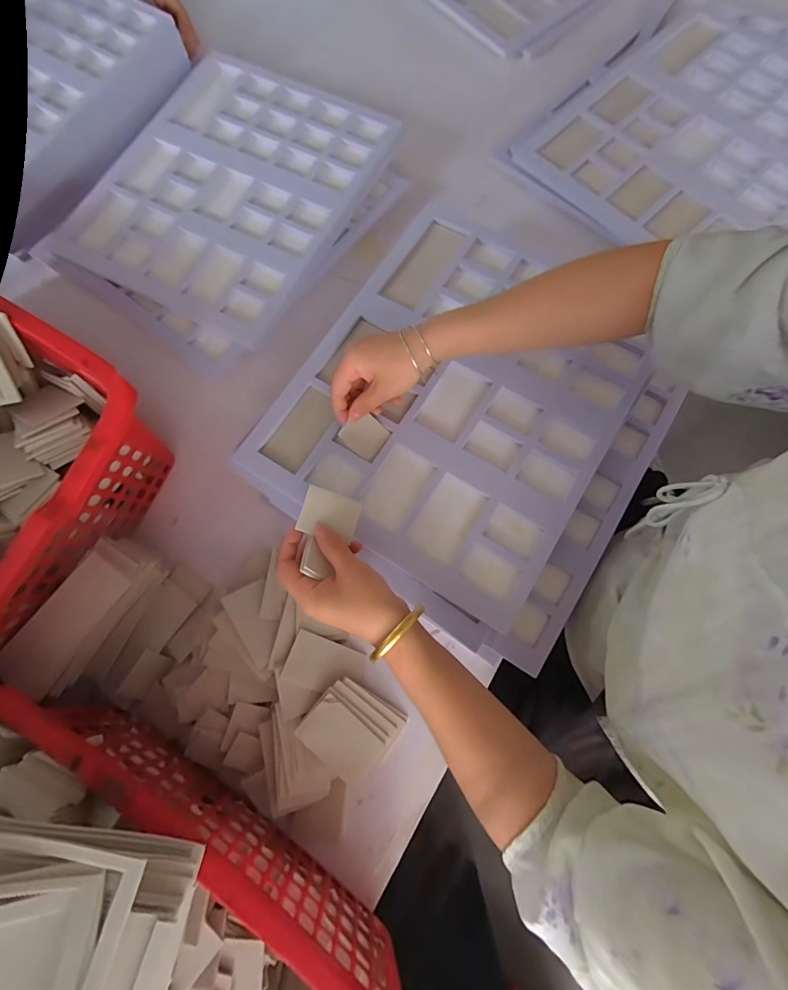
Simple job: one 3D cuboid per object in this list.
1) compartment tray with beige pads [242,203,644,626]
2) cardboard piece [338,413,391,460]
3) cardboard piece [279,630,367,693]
[{"bbox_3d":[0.073,-0.129,0.473,0.356,0.022,0.417,31,79,8],"label":"compartment tray with beige pads"},{"bbox_3d":[-0.033,-0.068,0.451,0.045,0.004,0.043,40,79,-13],"label":"cardboard piece"},{"bbox_3d":[-0.077,0.190,0.451,0.084,0.004,0.053,27,63,-11],"label":"cardboard piece"}]

